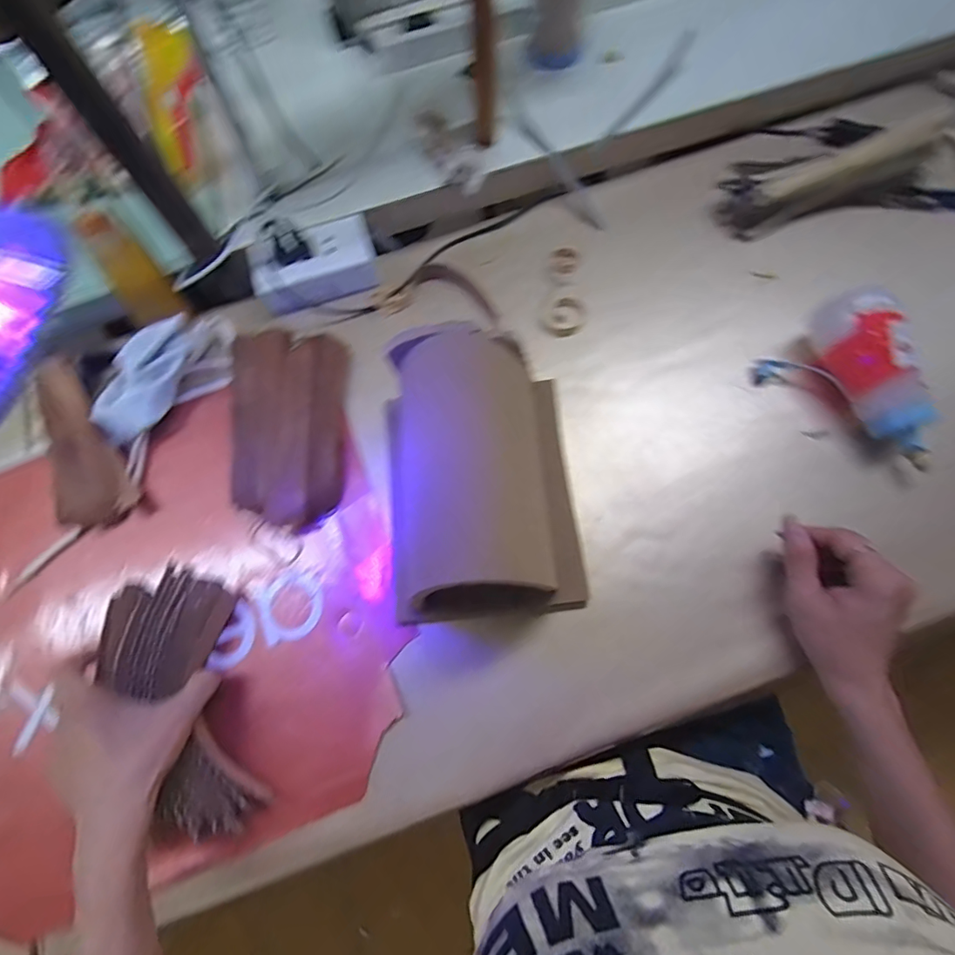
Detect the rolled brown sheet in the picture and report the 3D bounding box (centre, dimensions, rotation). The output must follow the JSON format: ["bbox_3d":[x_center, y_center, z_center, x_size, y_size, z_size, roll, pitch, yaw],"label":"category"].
[{"bbox_3d":[-0.002,0.000,0.396,0.157,0.109,0.213,-6,70,2],"label":"rolled brown sheet"}]

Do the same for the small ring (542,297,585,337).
[{"bbox_3d":[0.089,-0.163,0.498,0.042,0.008,0.037,-43,73,-11],"label":"small ring"}]

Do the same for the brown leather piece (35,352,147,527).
[{"bbox_3d":[-0.380,-0.034,0.463,0.060,0.033,0.170,-28,71,-6],"label":"brown leather piece"}]

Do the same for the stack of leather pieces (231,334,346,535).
[{"bbox_3d":[-0.175,-0.053,0.456,0.095,0.033,0.191,-6,70,2],"label":"stack of leather pieces"}]

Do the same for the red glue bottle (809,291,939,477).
[{"bbox_3d":[0.347,-0.086,0.416,0.058,0.065,0.157,-18,70,-2],"label":"red glue bottle"}]

